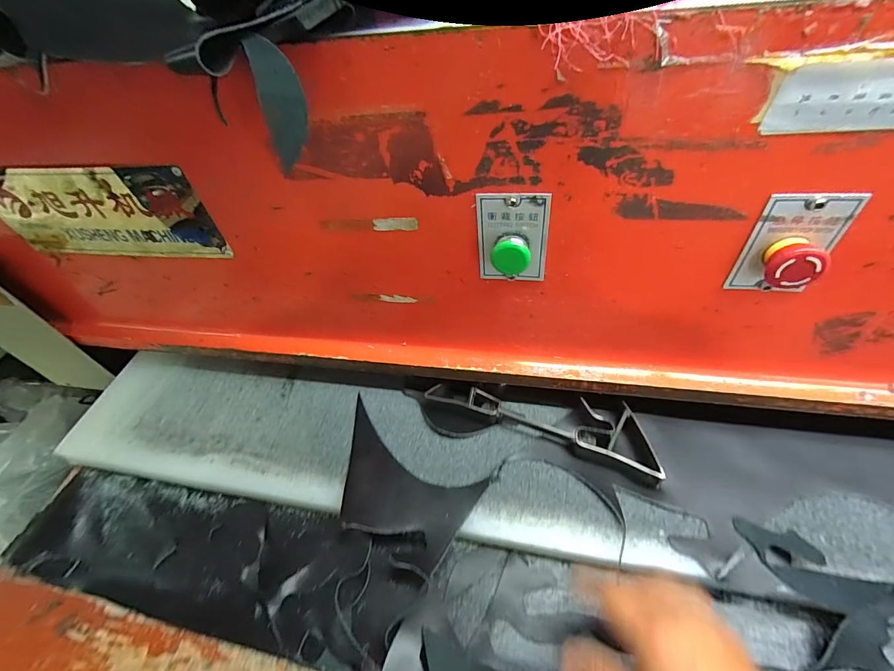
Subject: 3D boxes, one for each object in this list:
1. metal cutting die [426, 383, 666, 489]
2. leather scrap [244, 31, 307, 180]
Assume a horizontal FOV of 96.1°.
[{"bbox_3d":[0.116,0.098,0.494,0.276,0.035,0.069,16,53,20],"label":"metal cutting die"},{"bbox_3d":[-0.109,-0.151,0.267,0.026,0.077,0.009,-18,33,-18],"label":"leather scrap"}]

